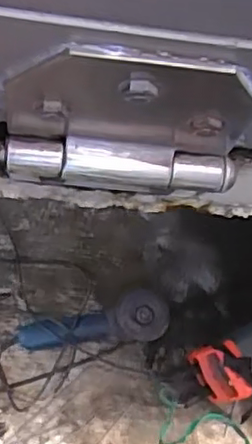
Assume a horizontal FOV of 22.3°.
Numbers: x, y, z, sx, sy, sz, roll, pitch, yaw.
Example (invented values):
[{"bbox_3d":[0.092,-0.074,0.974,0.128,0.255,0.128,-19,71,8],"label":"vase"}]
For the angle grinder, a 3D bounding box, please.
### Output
[{"bbox_3d":[-0.067,0.196,1.242,0.300,0.084,0.096,-12,72,8],"label":"angle grinder"}]

